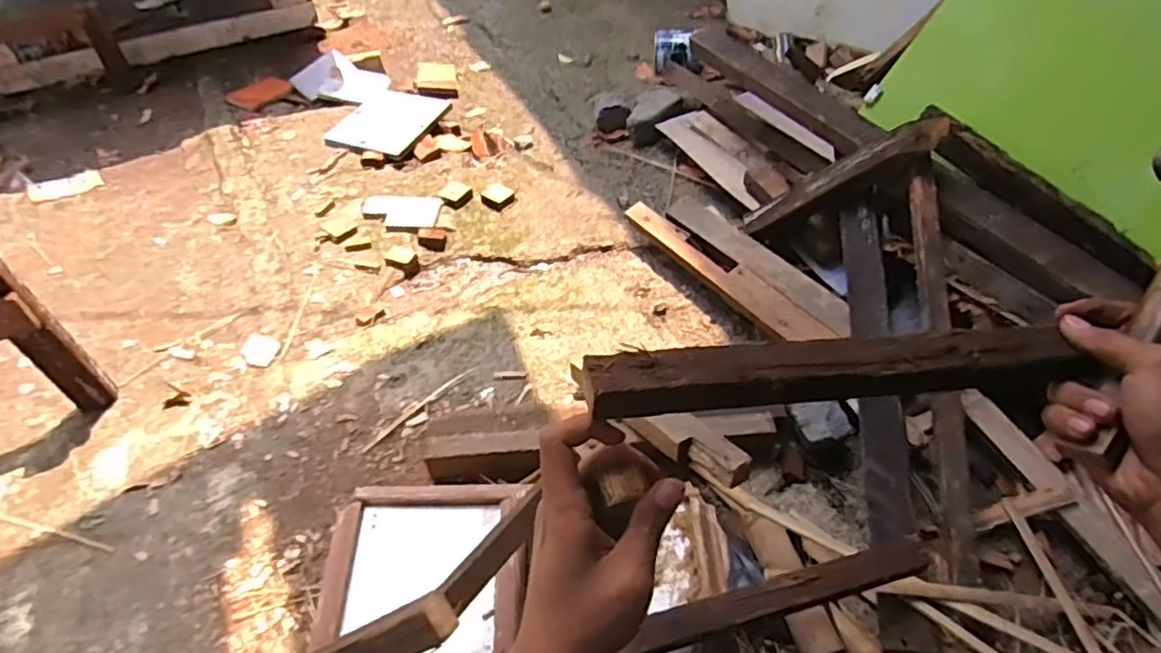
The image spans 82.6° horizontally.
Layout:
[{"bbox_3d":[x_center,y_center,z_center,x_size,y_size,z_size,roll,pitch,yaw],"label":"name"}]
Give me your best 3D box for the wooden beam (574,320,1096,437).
[{"bbox_3d":[0.148,0.025,0.378,0.300,0.022,0.036,-3,48,-10],"label":"wooden beam"}]

